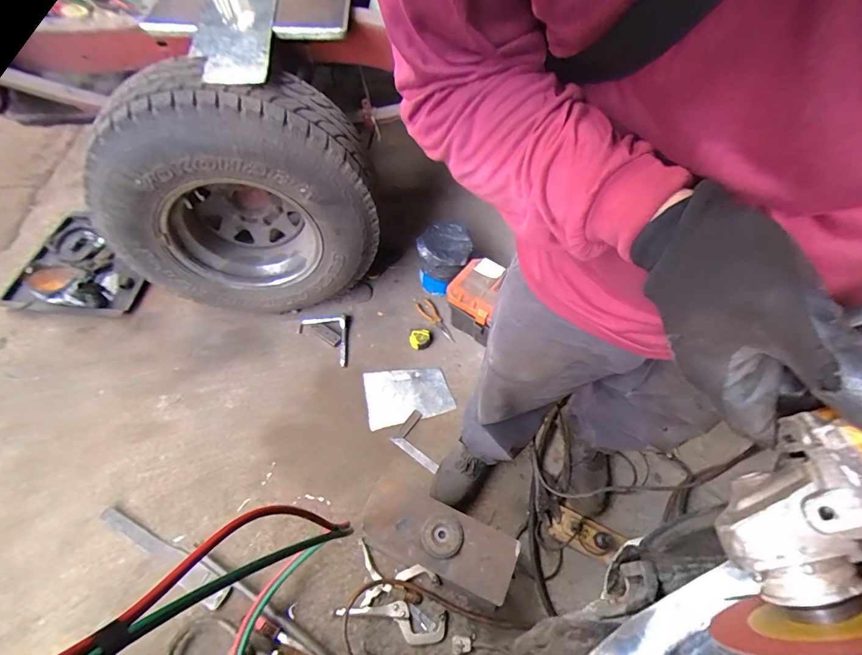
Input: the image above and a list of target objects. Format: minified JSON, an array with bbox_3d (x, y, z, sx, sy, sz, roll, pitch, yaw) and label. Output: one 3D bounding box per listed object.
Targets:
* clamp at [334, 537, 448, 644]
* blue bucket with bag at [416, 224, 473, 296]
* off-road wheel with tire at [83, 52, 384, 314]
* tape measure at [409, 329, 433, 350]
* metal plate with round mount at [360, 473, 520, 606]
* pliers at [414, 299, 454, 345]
[{"bbox_3d":[-0.080,0.638,1.008,0.251,0.023,0.153,16,58,10],"label":"clamp"},{"bbox_3d":[0.043,-0.232,1.513,0.182,0.210,0.229,2,57,1],"label":"blue bucket with bag"},{"bbox_3d":[-0.524,-0.313,1.197,0.651,0.663,0.340,-20,59,-13],"label":"off-road wheel with tire"},{"bbox_3d":[-0.035,0.040,1.414,0.076,0.043,0.068,2,57,1],"label":"tape measure"},{"bbox_3d":[0.013,0.425,0.868,0.318,0.031,0.124,22,59,13],"label":"metal plate with round mount"},{"bbox_3d":[0.015,-0.023,1.474,0.059,0.013,0.199,-27,63,-18],"label":"pliers"}]

